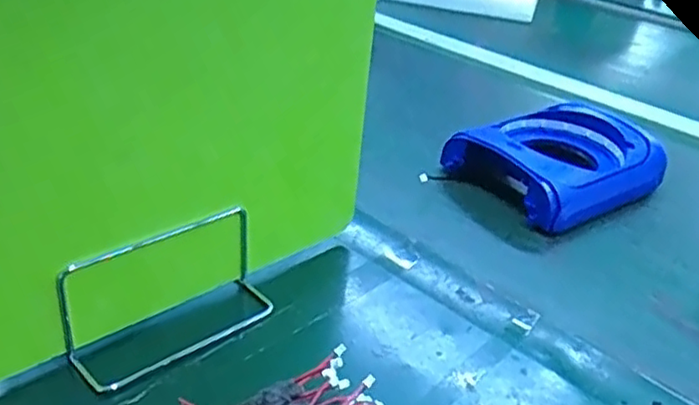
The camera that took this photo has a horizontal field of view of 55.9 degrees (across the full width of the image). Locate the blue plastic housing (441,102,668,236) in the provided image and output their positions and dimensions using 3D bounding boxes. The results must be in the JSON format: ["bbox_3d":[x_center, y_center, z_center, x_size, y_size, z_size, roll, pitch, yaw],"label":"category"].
[{"bbox_3d":[0.239,-0.046,0.749,0.226,0.063,0.163,-18,39,-31],"label":"blue plastic housing"}]

